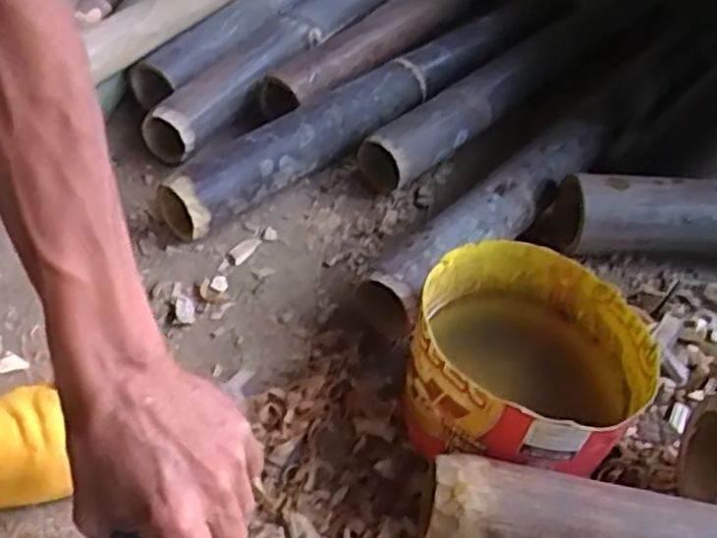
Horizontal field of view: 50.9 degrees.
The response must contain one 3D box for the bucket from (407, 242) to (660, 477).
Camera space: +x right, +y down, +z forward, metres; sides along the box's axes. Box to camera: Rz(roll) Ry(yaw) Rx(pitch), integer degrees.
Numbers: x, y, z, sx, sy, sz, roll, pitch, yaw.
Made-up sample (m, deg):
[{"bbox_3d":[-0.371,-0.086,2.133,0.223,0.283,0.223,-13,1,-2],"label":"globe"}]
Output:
[{"bbox_3d":[0.112,0.073,0.517,0.148,0.101,0.147,3,43,-3],"label":"bucket"}]

